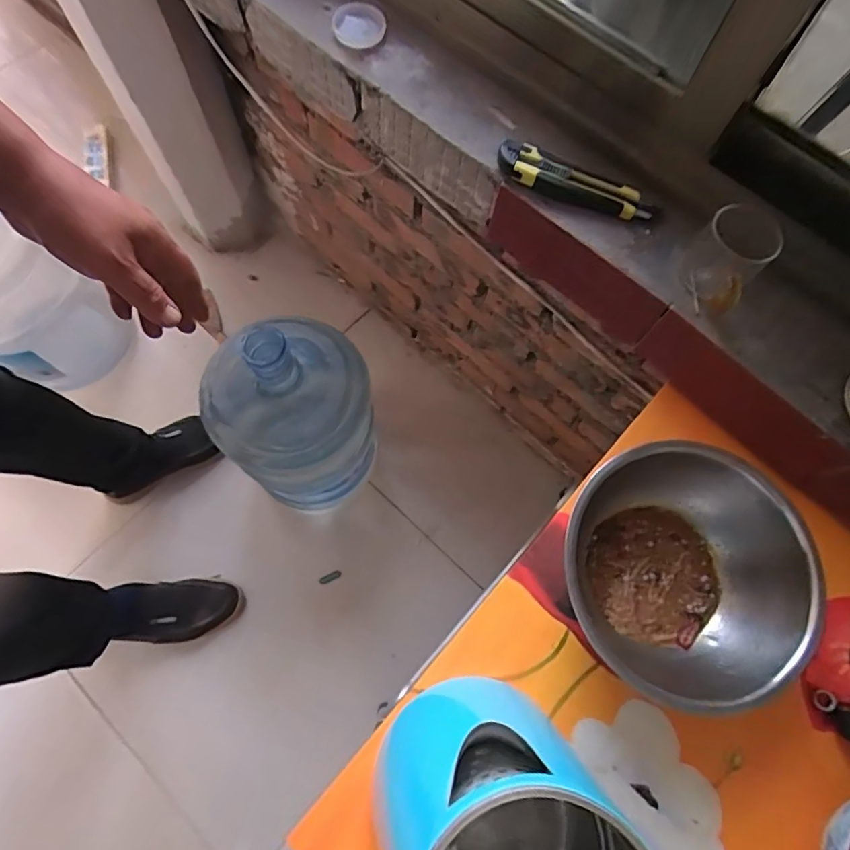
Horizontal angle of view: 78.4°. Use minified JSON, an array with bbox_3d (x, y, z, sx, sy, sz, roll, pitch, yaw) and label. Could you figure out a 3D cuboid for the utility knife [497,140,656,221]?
[{"bbox_3d":[0.145,-0.235,0.508,0.156,0.027,0.028,22,72,5],"label":"utility knife"}]

